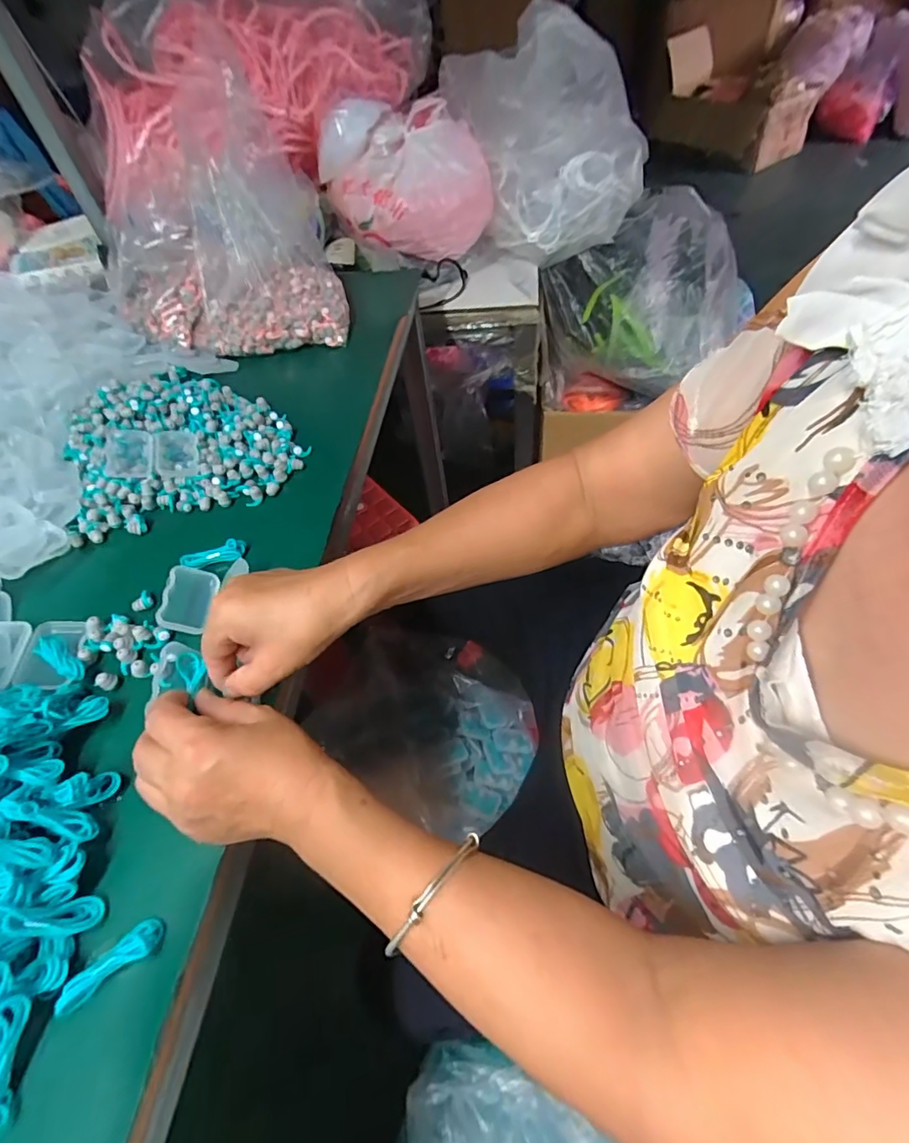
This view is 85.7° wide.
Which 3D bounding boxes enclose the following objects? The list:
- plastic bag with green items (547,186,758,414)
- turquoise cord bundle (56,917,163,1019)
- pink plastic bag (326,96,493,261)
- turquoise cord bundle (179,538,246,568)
[{"bbox_3d":[0.342,-0.453,0.881,0.386,0.297,0.197,-6,53,2],"label":"plastic bag with green items"},{"bbox_3d":[-0.179,0.205,0.256,0.050,0.014,0.017,-31,56,-16],"label":"turquoise cord bundle"},{"bbox_3d":[-0.060,-0.599,0.761,0.228,0.156,0.161,-33,57,-17],"label":"pink plastic bag"},{"bbox_3d":[-0.205,-0.014,0.418,0.052,0.013,0.011,-20,54,-9],"label":"turquoise cord bundle"}]

